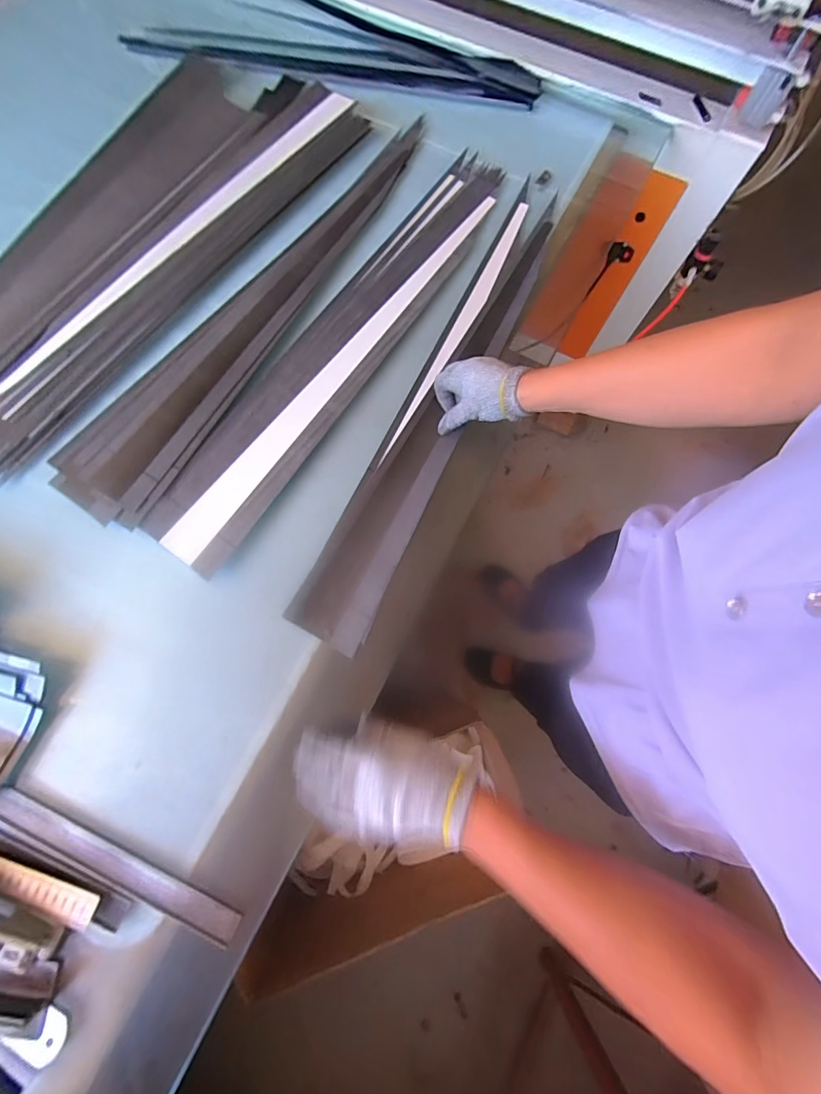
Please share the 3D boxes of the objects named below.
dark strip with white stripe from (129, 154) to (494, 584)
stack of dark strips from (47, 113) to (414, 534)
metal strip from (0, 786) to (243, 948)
[{"bbox_3d":[-0.077,-0.307,0.588,0.123,0.017,0.758,31,74,10],"label":"dark strip with white stripe"},{"bbox_3d":[-0.203,-0.355,0.599,0.166,0.028,0.735,32,77,9],"label":"stack of dark strips"},{"bbox_3d":[-0.304,0.319,0.417,0.288,0.009,0.029,22,75,7],"label":"metal strip"}]

